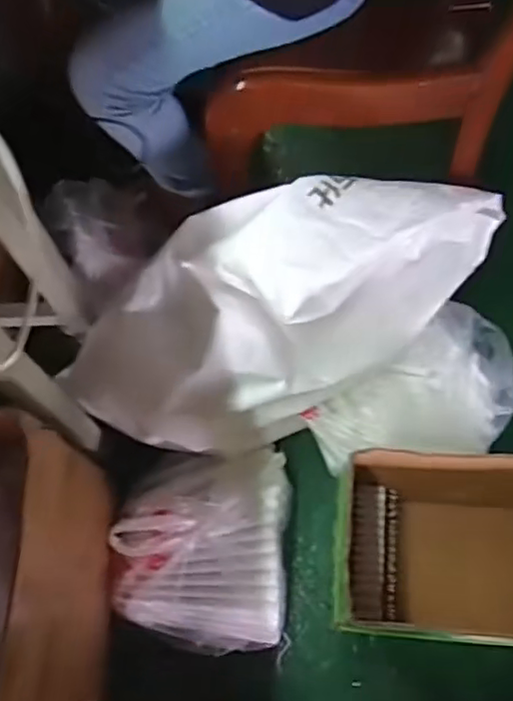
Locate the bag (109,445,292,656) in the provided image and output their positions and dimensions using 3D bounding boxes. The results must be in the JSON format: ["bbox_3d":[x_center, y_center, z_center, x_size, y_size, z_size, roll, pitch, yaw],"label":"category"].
[{"bbox_3d":[-0.082,0.297,0.936,0.254,0.106,0.295,4,66,4],"label":"bag"}]

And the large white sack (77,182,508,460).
[{"bbox_3d":[0.078,-0.100,0.936,0.725,0.248,0.294,-30,68,-10],"label":"large white sack"}]

